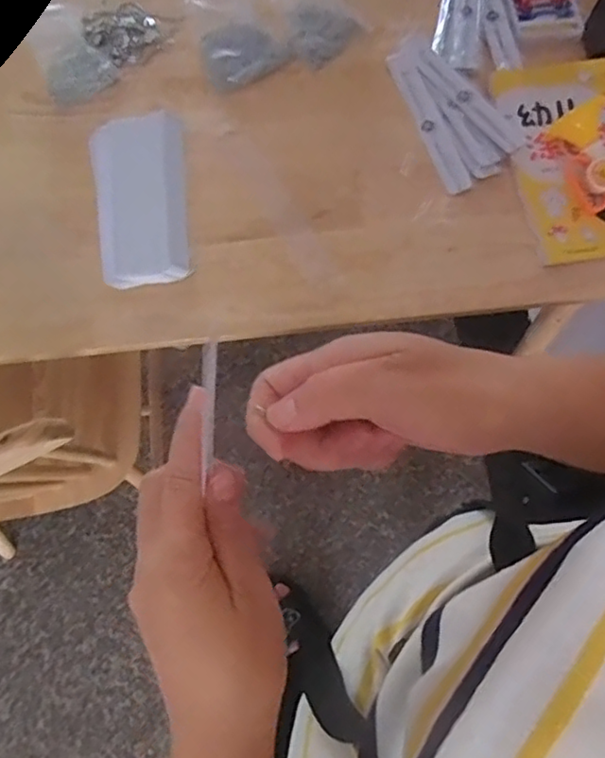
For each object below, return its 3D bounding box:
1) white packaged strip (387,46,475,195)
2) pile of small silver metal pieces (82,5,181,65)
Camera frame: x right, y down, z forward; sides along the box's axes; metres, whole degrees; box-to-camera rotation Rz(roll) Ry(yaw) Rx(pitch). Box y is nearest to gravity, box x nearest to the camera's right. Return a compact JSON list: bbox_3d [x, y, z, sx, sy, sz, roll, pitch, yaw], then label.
[{"bbox_3d":[0.147,-0.308,0.710,0.032,0.009,0.203,-19,75,-6],"label":"white packaged strip"},{"bbox_3d":[-0.222,-0.436,0.755,0.106,0.016,0.093,26,75,7],"label":"pile of small silver metal pieces"}]

